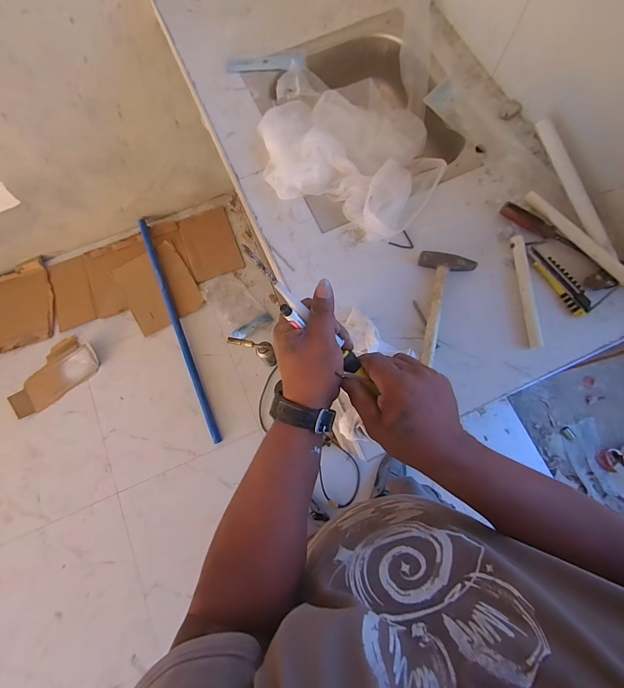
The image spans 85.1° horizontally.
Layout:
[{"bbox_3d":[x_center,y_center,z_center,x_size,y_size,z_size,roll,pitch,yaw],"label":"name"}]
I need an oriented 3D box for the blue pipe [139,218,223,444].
[{"bbox_3d":[-0.583,-0.106,1.447,0.032,0.026,1.071,-24,75,-4],"label":"blue pipe"}]

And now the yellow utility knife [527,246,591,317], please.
[{"bbox_3d":[0.442,-0.117,0.608,0.044,0.011,0.145,-33,76,-7],"label":"yellow utility knife"}]

